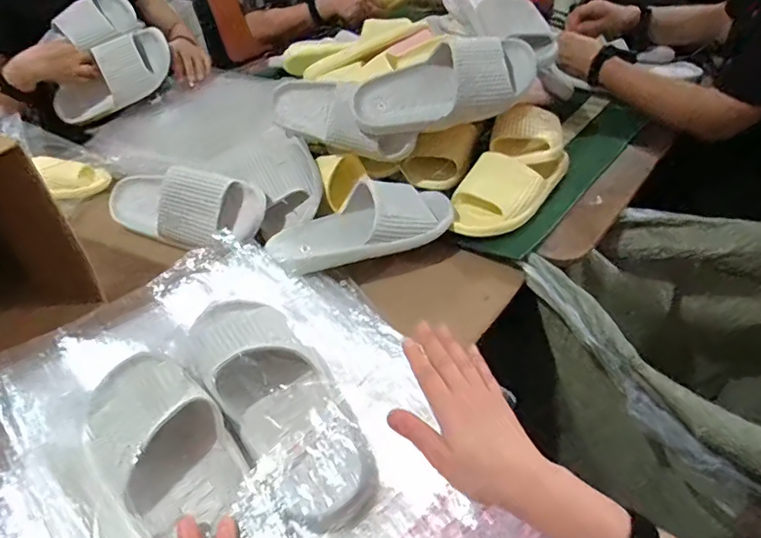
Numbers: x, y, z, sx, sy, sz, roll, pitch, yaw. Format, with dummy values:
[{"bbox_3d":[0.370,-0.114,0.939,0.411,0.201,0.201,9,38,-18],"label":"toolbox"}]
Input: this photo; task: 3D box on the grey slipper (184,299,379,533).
[{"bbox_3d":[-0.094,0.116,0.481,0.104,0.062,0.250,-29,61,-22],"label":"grey slipper"}]

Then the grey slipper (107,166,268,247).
[{"bbox_3d":[-0.316,-0.108,0.778,0.299,0.089,0.093,13,47,20],"label":"grey slipper"}]

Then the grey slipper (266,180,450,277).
[{"bbox_3d":[-0.020,-0.066,0.686,0.264,0.065,0.104,-19,45,-12],"label":"grey slipper"}]

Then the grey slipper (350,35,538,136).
[{"bbox_3d":[0.095,-0.262,0.727,0.267,0.100,0.078,-13,44,-6],"label":"grey slipper"}]

